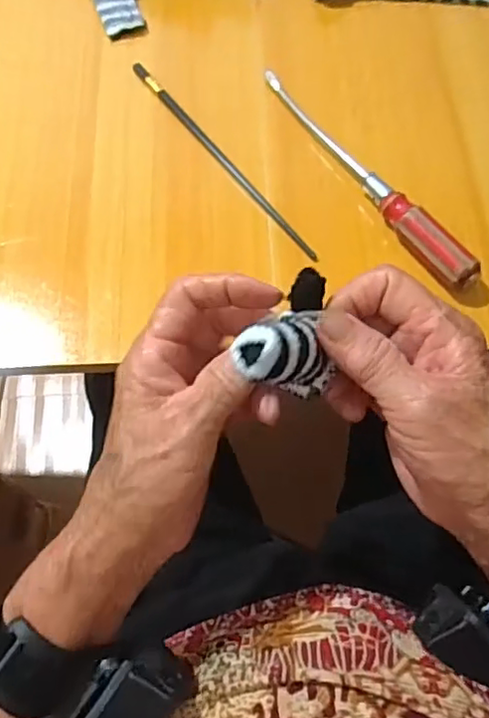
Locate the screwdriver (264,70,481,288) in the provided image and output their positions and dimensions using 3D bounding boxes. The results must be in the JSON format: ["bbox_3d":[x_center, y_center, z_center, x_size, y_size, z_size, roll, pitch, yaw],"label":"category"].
[{"bbox_3d":[0.081,-0.142,0.452,0.023,0.023,0.244,-31,69,-13],"label":"screwdriver"}]

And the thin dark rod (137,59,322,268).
[{"bbox_3d":[-0.019,-0.159,0.474,0.009,0.006,0.235,-34,70,-14],"label":"thin dark rod"}]

